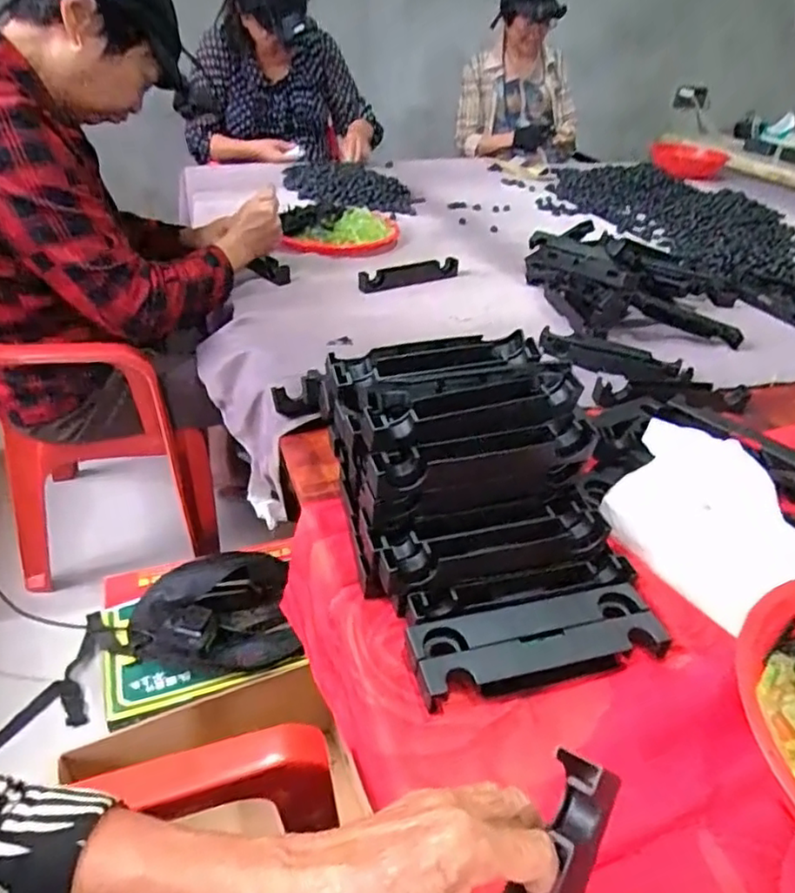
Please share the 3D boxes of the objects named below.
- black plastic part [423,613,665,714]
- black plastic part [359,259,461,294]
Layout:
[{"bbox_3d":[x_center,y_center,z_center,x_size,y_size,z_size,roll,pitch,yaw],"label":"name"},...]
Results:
[{"bbox_3d":[0.109,0.157,0.467,0.189,0.026,0.031,-7,37,-16],"label":"black plastic part"},{"bbox_3d":[0.021,-0.302,1.104,0.196,0.027,0.032,-17,41,-28],"label":"black plastic part"}]

